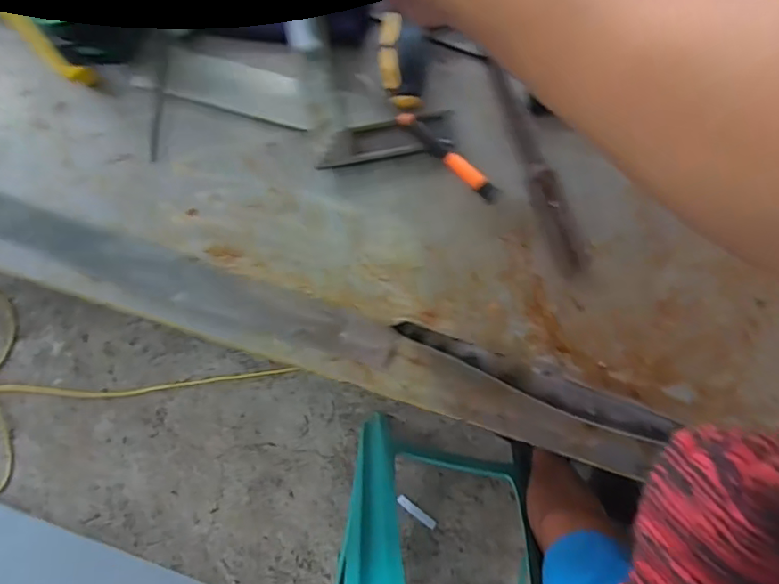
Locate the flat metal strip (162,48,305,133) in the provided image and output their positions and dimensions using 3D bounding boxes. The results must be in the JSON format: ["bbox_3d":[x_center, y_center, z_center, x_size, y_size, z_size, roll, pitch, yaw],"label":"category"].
[{"bbox_3d":[-0.124,-0.166,0.436,0.123,0.010,0.038,17,92,4],"label":"flat metal strip"}]

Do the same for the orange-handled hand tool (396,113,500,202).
[{"bbox_3d":[0.046,-0.105,0.422,0.098,0.019,0.014,41,94,3],"label":"orange-handled hand tool"}]

